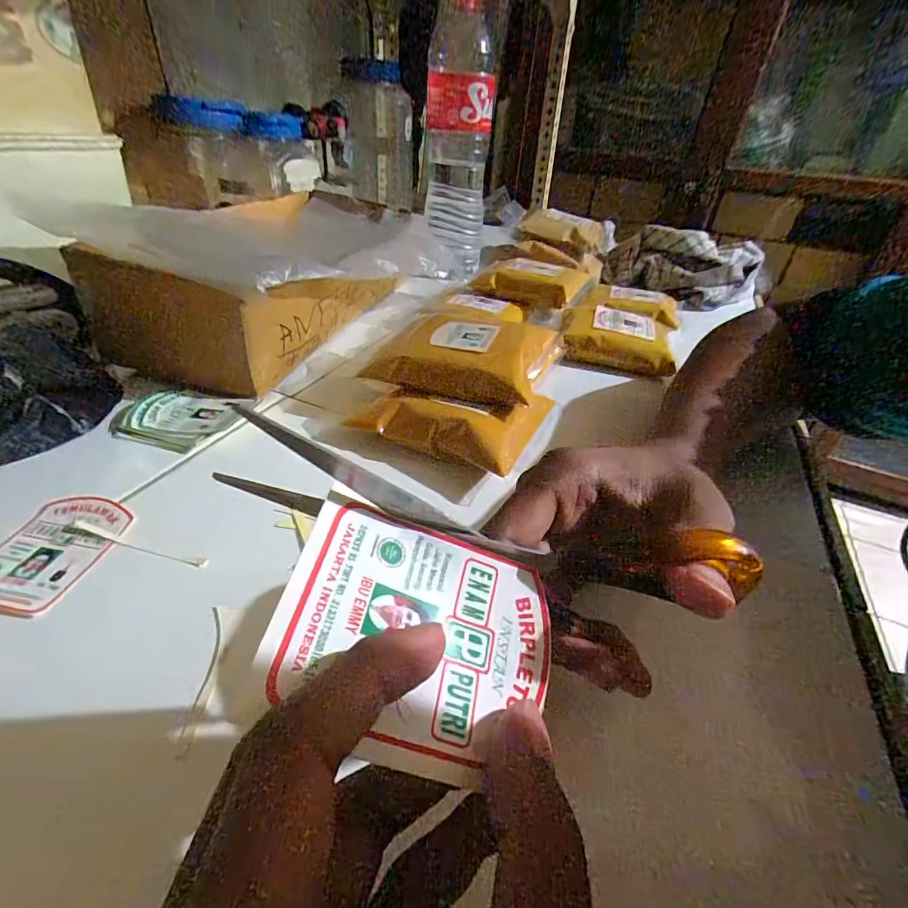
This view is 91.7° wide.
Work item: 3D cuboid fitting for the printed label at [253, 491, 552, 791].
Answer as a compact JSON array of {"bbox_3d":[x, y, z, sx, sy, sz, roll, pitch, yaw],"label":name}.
[{"bbox_3d":[-0.008,0.047,0.117,0.074,0.004,0.058,25,50,-13],"label":"printed label"}]

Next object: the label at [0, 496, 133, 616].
[{"bbox_3d":[-0.215,0.050,0.234,0.056,0.006,0.070,9,39,3],"label":"label"}]

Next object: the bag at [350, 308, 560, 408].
[{"bbox_3d":[0.009,-0.074,0.344,0.131,0.044,0.080,15,39,13],"label":"bag"}]

